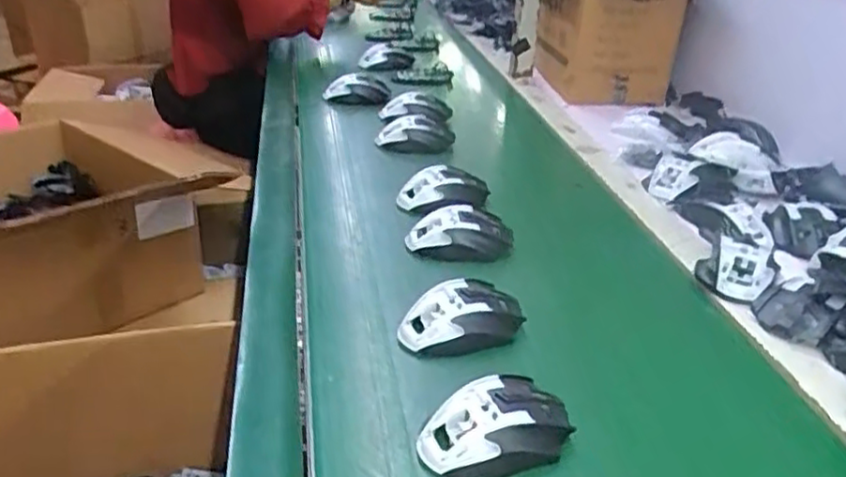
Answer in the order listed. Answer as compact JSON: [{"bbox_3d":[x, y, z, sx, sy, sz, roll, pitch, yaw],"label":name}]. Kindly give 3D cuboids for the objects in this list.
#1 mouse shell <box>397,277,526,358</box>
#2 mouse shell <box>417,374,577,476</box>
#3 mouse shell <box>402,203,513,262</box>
[{"bbox_3d":[0.037,0.071,0.618,0.112,0.038,0.075,-15,34,-27],"label":"mouse shell"},{"bbox_3d":[0.056,0.136,0.503,0.114,0.033,0.065,-14,33,-25],"label":"mouse shell"},{"bbox_3d":[0.040,-0.005,0.760,0.110,0.036,0.066,-2,30,-6],"label":"mouse shell"}]

